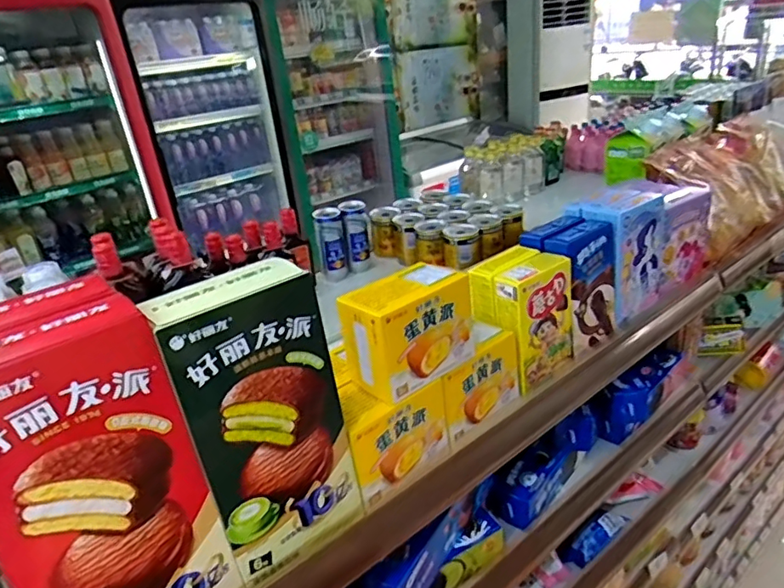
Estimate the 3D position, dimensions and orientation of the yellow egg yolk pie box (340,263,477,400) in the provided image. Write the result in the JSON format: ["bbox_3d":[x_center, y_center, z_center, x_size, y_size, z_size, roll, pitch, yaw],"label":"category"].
[{"bbox_3d":[0.016,0.030,0.508,0.120,0.084,0.065,-25,31,-34],"label":"yellow egg yolk pie box"}]

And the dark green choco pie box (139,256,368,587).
[{"bbox_3d":[-0.096,0.094,0.419,0.116,0.220,0.065,-23,30,-31],"label":"dark green choco pie box"}]

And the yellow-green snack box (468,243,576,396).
[{"bbox_3d":[0.149,0.022,0.626,0.095,0.129,0.076,-24,31,-32],"label":"yellow-green snack box"}]

